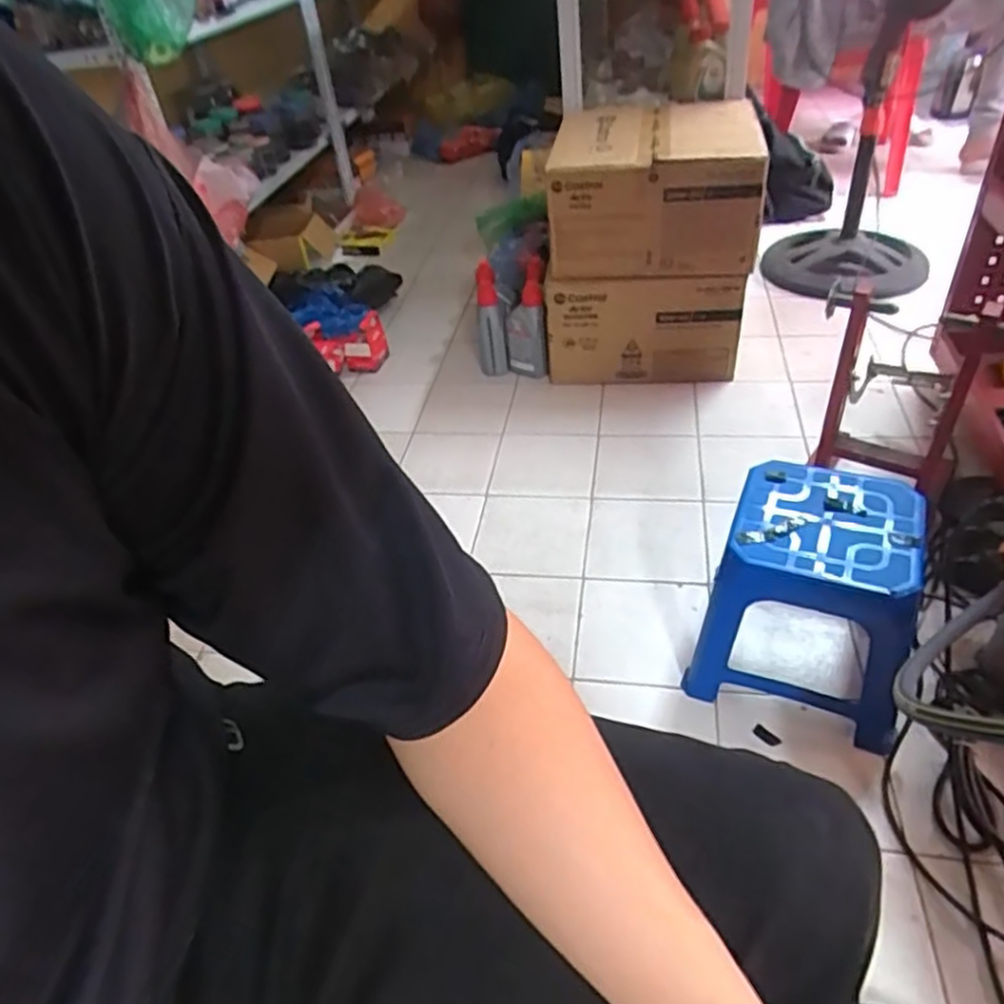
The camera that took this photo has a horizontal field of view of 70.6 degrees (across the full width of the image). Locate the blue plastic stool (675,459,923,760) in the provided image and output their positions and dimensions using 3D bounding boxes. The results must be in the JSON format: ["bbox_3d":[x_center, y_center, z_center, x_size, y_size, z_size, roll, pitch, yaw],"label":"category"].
[{"bbox_3d":[0.412,0.114,0.934,0.240,0.222,0.244,14,45,24],"label":"blue plastic stool"}]

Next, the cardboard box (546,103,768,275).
[{"bbox_3d":[0.331,-0.718,1.608,0.429,0.236,0.501,0,41,9],"label":"cardboard box"}]

